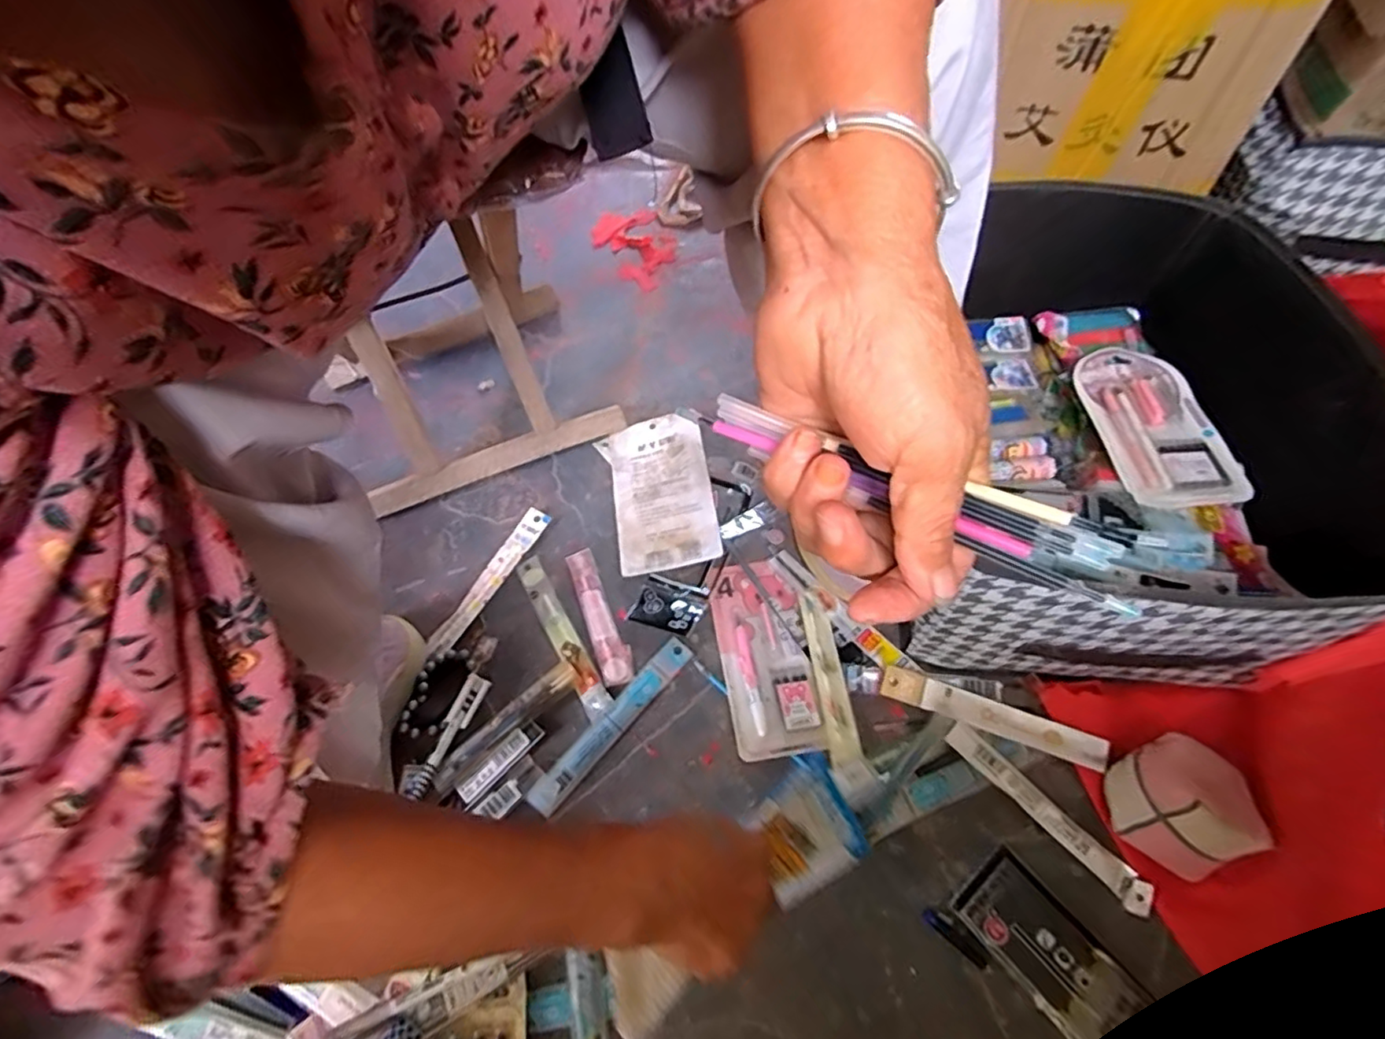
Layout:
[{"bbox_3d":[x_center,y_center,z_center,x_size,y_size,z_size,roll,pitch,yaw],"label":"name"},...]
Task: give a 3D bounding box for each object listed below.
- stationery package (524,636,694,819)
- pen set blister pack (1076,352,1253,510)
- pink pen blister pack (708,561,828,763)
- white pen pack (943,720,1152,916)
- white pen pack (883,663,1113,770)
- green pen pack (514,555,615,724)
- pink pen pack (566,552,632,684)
[{"bbox_3d":[-0.065,0.166,0.508,0.024,0.011,0.172,35,66,21],"label":"stationery package"},{"bbox_3d":[0.431,-0.093,0.576,0.111,0.013,0.181,-7,62,3],"label":"pen set blister pack"},{"bbox_3d":[0.063,0.115,0.536,0.077,0.009,0.173,-8,59,-3],"label":"pink pen blister pack"},{"bbox_3d":[0.269,0.223,0.467,0.023,0.008,0.166,-38,65,-20],"label":"white pen pack"},{"bbox_3d":[0.245,0.161,0.502,0.174,0.010,0.026,18,61,12],"label":"white pen pack"},{"bbox_3d":[-0.119,0.103,0.554,0.024,0.008,0.168,-28,62,-15],"label":"green pen pack"},{"bbox_3d":[-0.086,0.086,0.560,0.028,0.005,0.135,-20,60,-10],"label":"pink pen pack"}]

